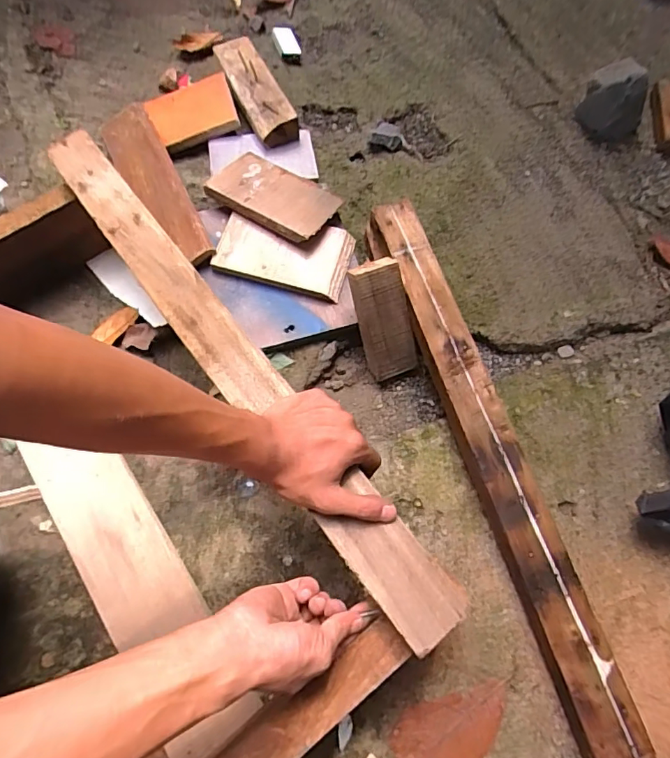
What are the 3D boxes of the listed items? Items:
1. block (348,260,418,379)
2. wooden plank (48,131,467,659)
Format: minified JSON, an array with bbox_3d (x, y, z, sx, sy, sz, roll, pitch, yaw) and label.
[{"bbox_3d":[0.066,-0.079,0.679,0.069,0.157,0.033,-18,24,-7],"label":"block"},{"bbox_3d":[-0.125,-0.042,0.511,0.062,0.013,0.689,-36,70,-13],"label":"wooden plank"}]

